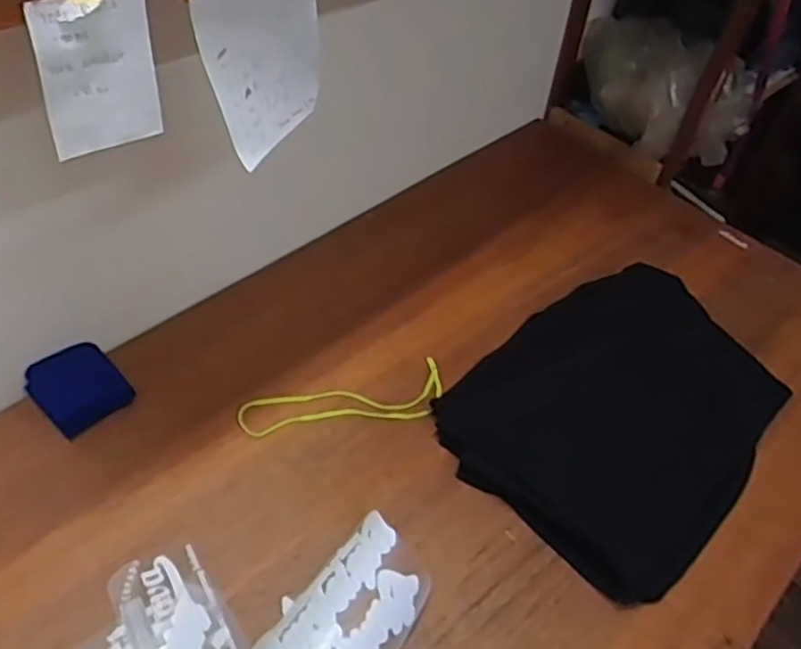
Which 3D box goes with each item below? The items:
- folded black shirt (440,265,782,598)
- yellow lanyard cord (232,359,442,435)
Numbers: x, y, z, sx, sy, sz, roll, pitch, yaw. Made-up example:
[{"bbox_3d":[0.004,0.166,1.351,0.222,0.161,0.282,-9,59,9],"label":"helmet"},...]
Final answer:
[{"bbox_3d":[0.331,0.109,1.028,0.388,0.061,0.502,36,55,23],"label":"folded black shirt"},{"bbox_3d":[-0.081,0.117,1.009,0.303,0.010,0.095,-9,51,-14],"label":"yellow lanyard cord"}]

